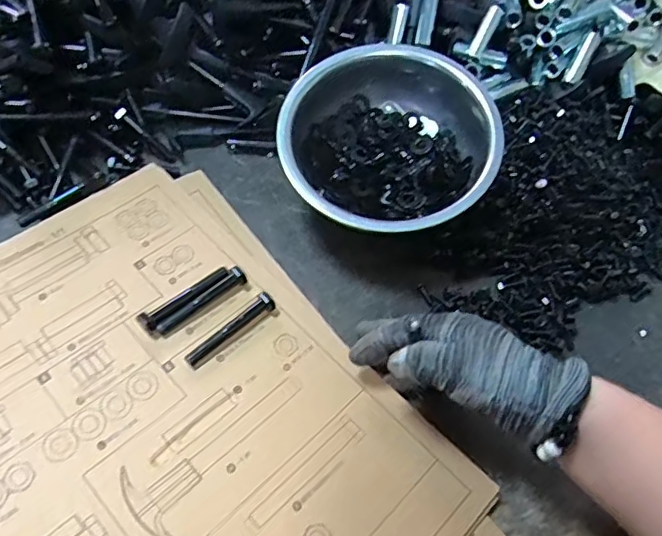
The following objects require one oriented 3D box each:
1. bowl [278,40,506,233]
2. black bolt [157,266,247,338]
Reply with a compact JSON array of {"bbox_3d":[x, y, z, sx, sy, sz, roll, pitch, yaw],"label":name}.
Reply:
[{"bbox_3d":[0.046,-0.098,0.474,0.177,0.075,0.171,32,72,14],"label":"bowl"},{"bbox_3d":[-0.095,0.023,0.411,0.073,0.016,0.011,-36,64,-26],"label":"black bolt"}]

